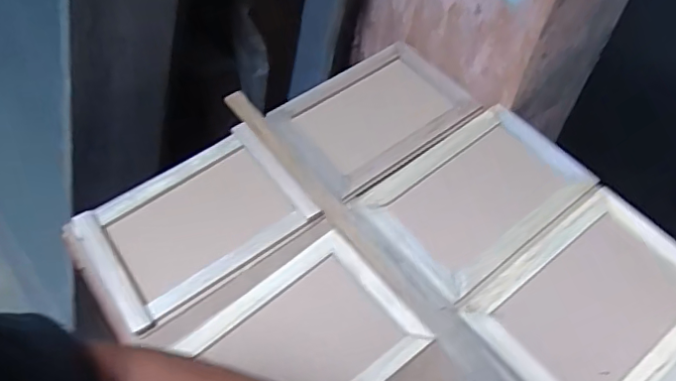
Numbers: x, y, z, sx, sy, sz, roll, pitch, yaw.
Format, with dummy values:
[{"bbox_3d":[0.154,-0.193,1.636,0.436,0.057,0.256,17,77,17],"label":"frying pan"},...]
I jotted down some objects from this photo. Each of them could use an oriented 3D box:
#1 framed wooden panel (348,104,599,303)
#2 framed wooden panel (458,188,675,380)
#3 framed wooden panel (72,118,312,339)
[{"bbox_3d":[0.198,0.003,0.803,0.300,0.032,0.202,-33,63,-23],"label":"framed wooden panel"},{"bbox_3d":[0.332,0.142,0.709,0.303,0.014,0.209,-32,62,-22],"label":"framed wooden panel"},{"bbox_3d":[-0.202,0.042,0.795,0.284,0.023,0.201,-34,63,-23],"label":"framed wooden panel"}]

